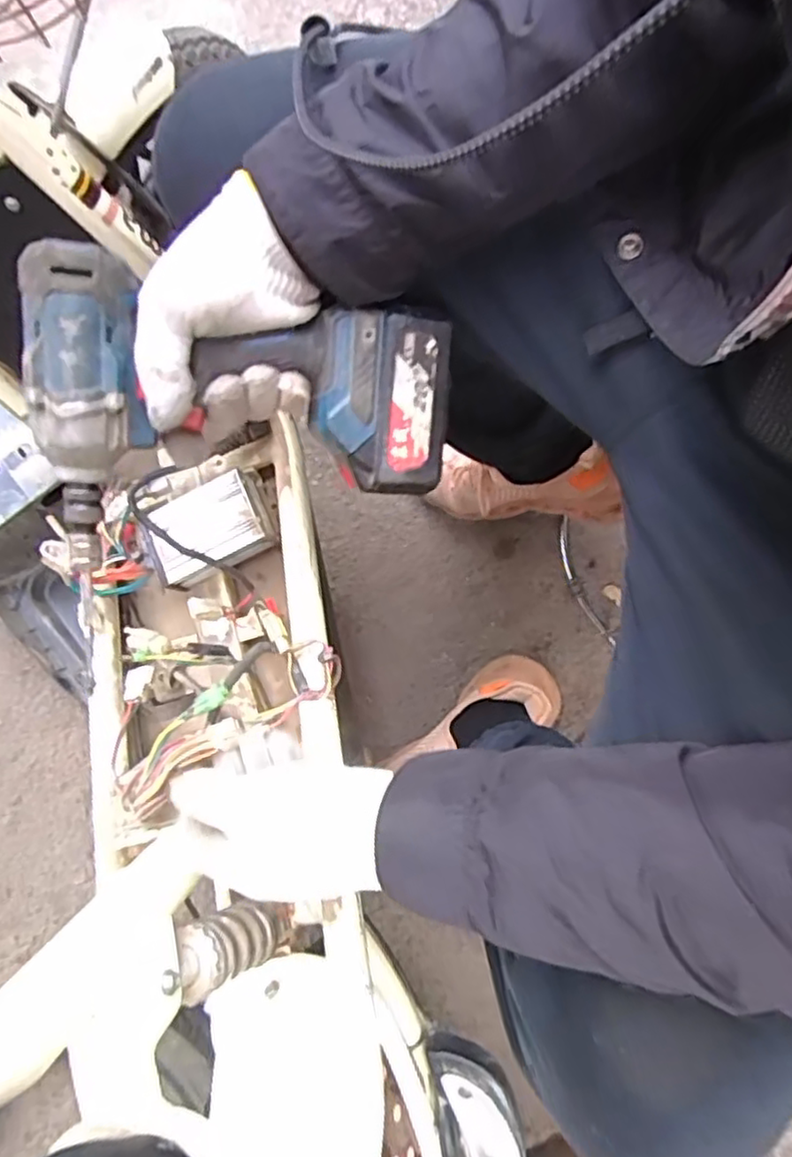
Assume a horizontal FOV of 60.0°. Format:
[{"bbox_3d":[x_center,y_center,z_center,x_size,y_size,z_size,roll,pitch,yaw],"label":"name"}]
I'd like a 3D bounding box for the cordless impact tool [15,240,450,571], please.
[{"bbox_3d":[-0.092,-0.115,0.432,0.235,0.080,0.145,-2,104,-12],"label":"cordless impact tool"}]

